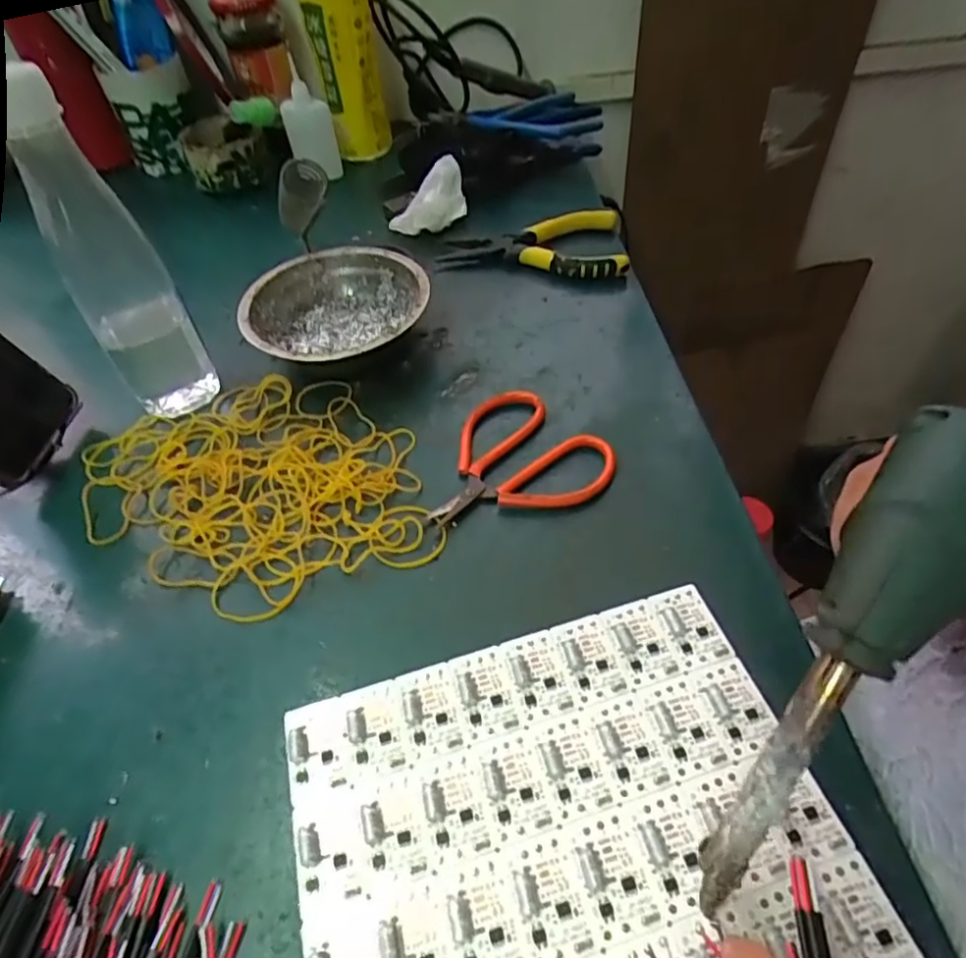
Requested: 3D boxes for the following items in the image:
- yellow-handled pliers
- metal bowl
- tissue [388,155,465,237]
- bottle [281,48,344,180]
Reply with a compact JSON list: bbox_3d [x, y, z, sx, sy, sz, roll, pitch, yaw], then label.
[{"bbox_3d":[0.040,-0.181,0.477,0.138,0.028,0.065,-4,50,0],"label":"yellow-handled pliers"},{"bbox_3d":[-0.101,-0.113,0.430,0.124,0.043,0.124,-2,50,2],"label":"metal bowl"},{"bbox_3d":[-0.044,-0.235,0.507,0.065,0.048,0.028,-31,55,-21],"label":"tissue"},{"bbox_3d":[-0.163,-0.333,0.564,0.043,0.088,0.033,-17,51,-10],"label":"bottle"}]

